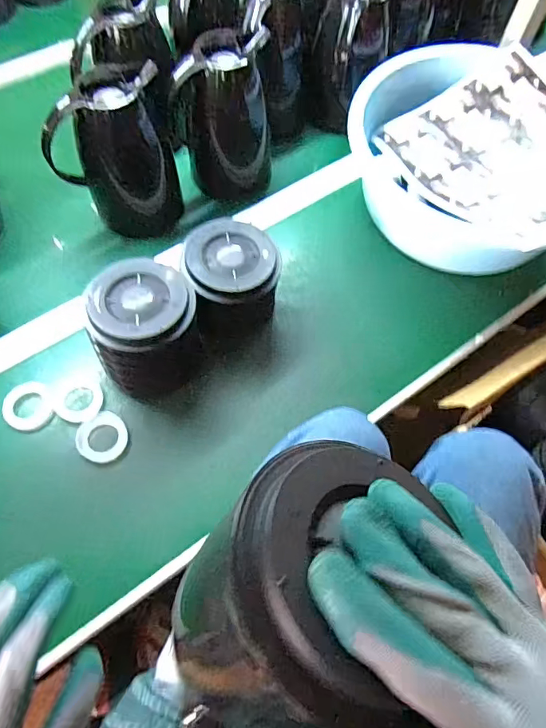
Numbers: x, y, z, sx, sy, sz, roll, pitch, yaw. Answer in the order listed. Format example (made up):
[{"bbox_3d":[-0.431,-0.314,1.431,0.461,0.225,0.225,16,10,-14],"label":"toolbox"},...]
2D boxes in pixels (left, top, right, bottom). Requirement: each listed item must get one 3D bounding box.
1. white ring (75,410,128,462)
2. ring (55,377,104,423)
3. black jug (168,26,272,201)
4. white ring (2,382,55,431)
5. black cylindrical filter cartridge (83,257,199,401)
[{"bbox_3d":[-0.207,0.089,0.581,0.059,0.004,0.059,0,62,-1],"label":"white ring"},{"bbox_3d":[-0.244,0.044,0.600,0.058,0.004,0.058,0,62,-1],"label":"ring"},{"bbox_3d":[-0.075,-0.347,0.696,0.144,0.204,0.108,-8,63,-5],"label":"black jug"},{"bbox_3d":[-0.302,0.050,0.593,0.055,0.007,0.067,-28,66,-15],"label":"white ring"},{"bbox_3d":[-0.144,-0.037,0.577,0.107,0.129,0.113,-11,63,-7],"label":"black cylindrical filter cartridge"}]

